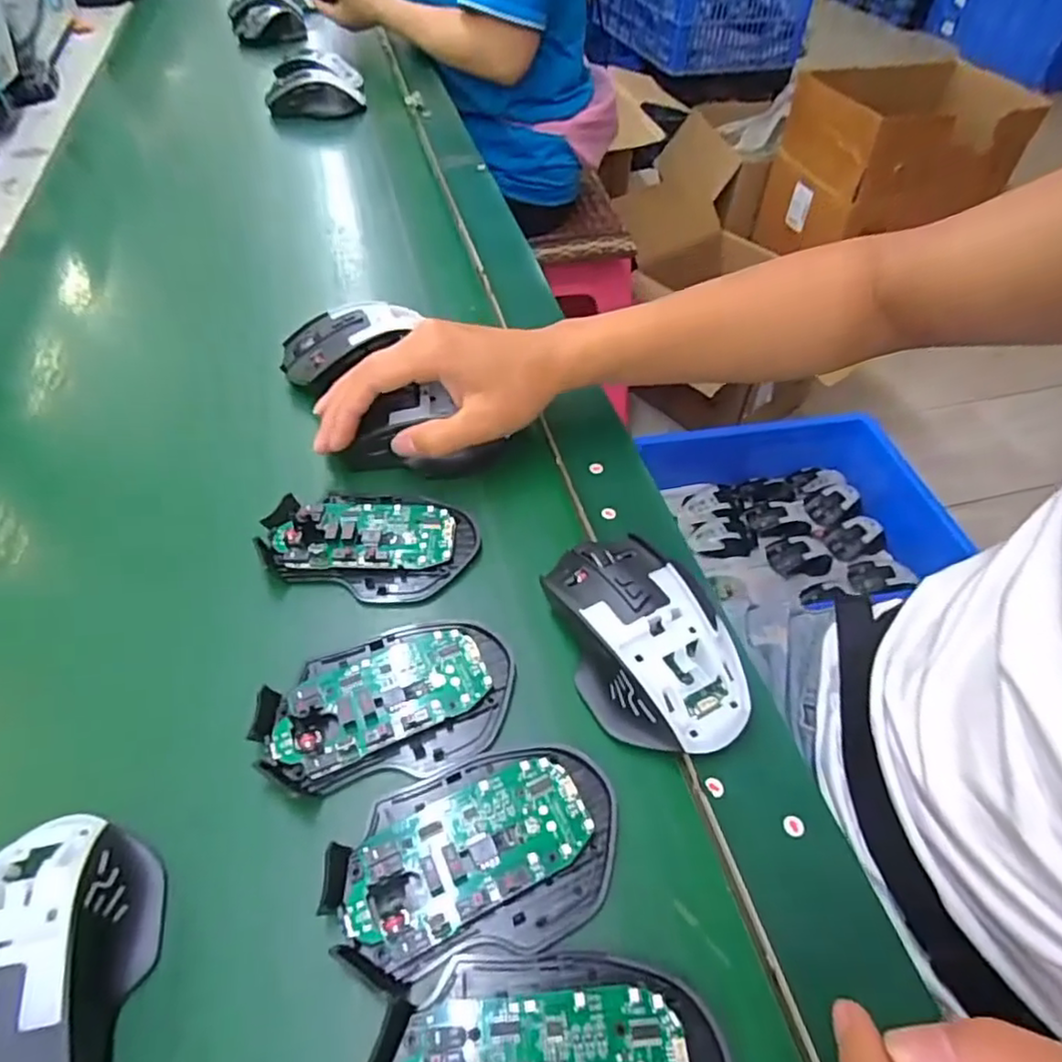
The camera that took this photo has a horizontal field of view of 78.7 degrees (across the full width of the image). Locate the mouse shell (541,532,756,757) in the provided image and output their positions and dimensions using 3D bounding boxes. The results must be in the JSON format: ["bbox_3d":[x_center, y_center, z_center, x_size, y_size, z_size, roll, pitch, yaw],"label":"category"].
[{"bbox_3d":[0.051,0.048,0.305,0.066,0.034,0.116,-20,53,-17],"label":"mouse shell"}]

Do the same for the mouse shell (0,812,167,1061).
[{"bbox_3d":[-0.170,0.153,0.217,0.062,0.034,0.112,-6,50,-6],"label":"mouse shell"}]

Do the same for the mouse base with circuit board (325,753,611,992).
[{"bbox_3d":[-0.021,0.127,0.258,0.114,0.012,0.072,-13,51,-11],"label":"mouse base with circuit board"}]

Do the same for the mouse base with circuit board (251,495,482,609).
[{"bbox_3d":[-0.089,0.003,0.359,0.115,0.016,0.073,0,50,-1],"label":"mouse base with circuit board"}]

